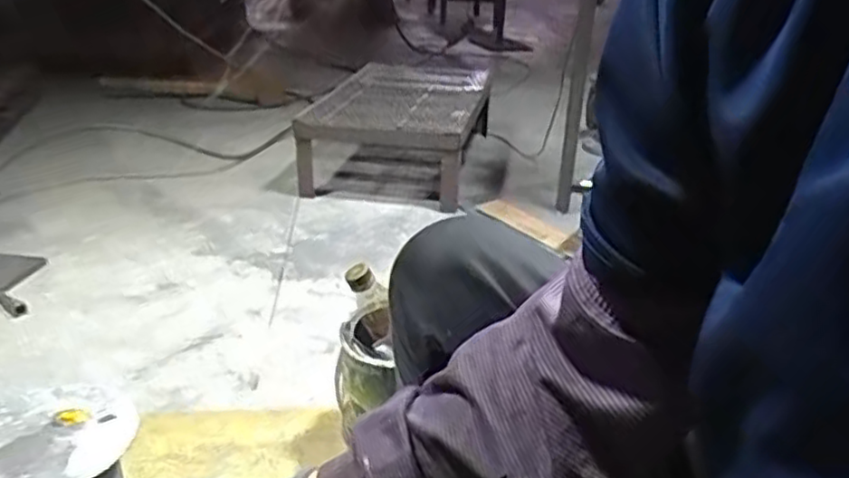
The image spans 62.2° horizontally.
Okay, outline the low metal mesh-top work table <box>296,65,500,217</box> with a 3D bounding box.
[{"bbox_3d":[-0.059,-0.257,1.710,0.357,0.234,0.597,6,24,11],"label":"low metal mesh-top work table"}]

